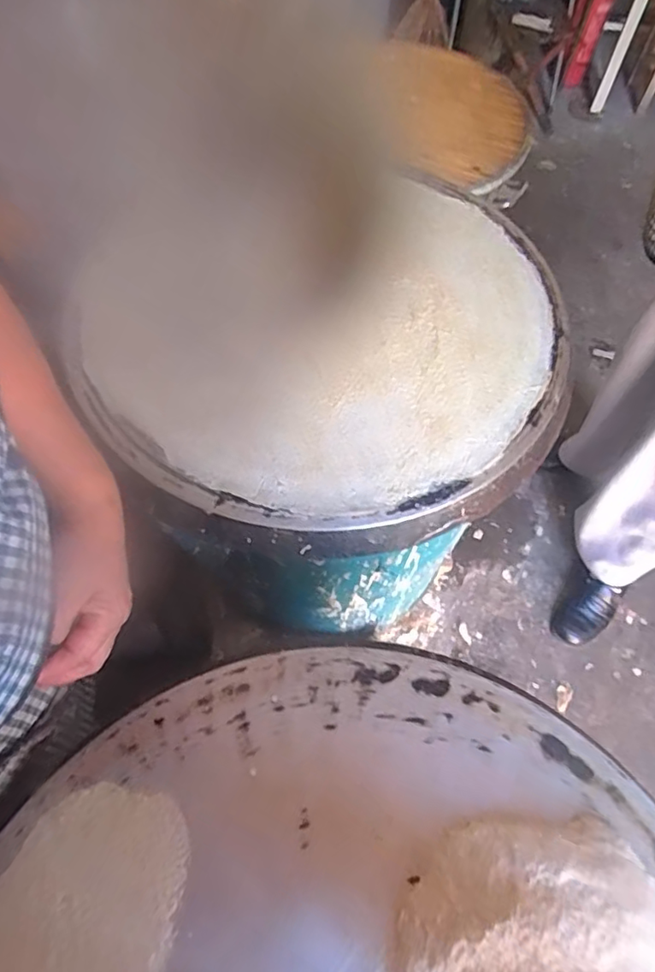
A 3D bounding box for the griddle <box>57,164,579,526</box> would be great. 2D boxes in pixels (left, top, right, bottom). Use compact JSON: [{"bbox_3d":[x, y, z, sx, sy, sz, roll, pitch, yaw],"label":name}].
[{"bbox_3d":[-0.014,-0.225,0.720,0.585,0.060,0.588,0,63,-1],"label":"griddle"}]

